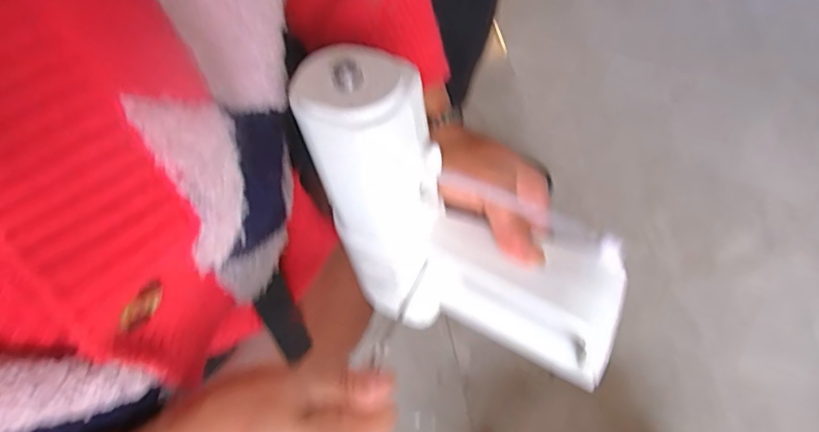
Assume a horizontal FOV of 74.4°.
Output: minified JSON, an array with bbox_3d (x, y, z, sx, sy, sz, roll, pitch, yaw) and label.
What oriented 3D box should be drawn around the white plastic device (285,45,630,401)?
[{"bbox_3d":[0.042,0.005,0.327,0.172,0.218,0.075,9,52,20],"label":"white plastic device"}]

